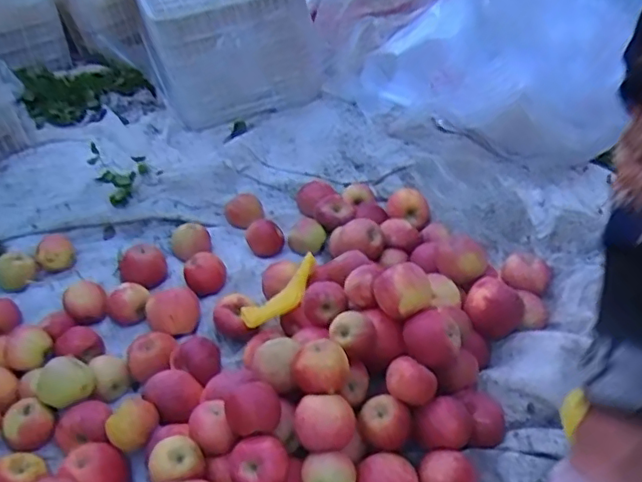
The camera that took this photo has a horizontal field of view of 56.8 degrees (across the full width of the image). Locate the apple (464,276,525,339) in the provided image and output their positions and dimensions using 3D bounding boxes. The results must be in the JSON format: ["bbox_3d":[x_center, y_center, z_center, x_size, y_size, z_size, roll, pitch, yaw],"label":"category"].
[{"bbox_3d":[0.259,0.107,0.900,0.088,0.081,0.095,14,41,18],"label":"apple"}]

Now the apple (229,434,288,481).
[{"bbox_3d":[-0.071,0.257,0.673,0.064,0.058,0.054,-11,40,-13],"label":"apple"}]

